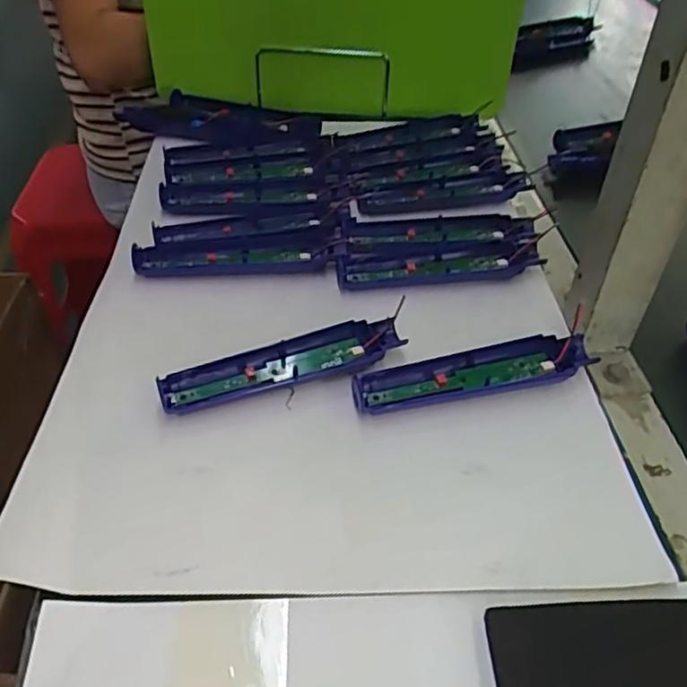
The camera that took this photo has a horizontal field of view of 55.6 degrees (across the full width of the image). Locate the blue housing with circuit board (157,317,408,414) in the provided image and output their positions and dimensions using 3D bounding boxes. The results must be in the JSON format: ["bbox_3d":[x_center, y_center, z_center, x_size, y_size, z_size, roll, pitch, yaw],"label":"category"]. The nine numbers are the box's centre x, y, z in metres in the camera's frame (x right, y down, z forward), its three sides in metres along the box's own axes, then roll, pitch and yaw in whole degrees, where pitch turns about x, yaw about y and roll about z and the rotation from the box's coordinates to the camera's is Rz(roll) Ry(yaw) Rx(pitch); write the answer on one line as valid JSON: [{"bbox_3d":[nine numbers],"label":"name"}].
[{"bbox_3d":[-0.041,0.013,0.448,0.167,0.016,0.036,-16,46,-17],"label":"blue housing with circuit board"}]

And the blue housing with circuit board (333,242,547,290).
[{"bbox_3d":[0.080,-0.067,0.548,0.171,0.015,0.039,-5,44,-6],"label":"blue housing with circuit board"}]

